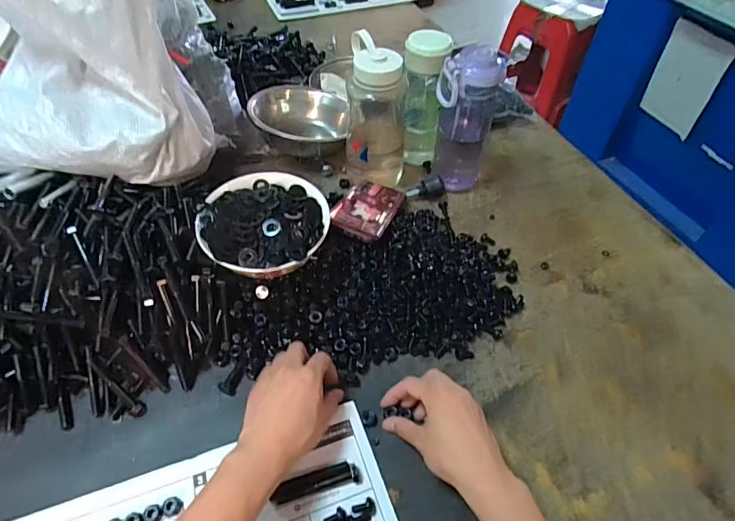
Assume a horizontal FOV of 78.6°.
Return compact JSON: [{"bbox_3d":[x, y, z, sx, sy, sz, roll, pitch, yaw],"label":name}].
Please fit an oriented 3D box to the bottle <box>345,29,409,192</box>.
[{"bbox_3d":[0.014,-0.211,0.667,0.088,0.197,0.087,-2,49,-3],"label":"bottle"}]

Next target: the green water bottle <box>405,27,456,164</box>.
[{"bbox_3d":[0.088,-0.251,0.703,0.068,0.196,0.074,15,51,11],"label":"green water bottle"}]

